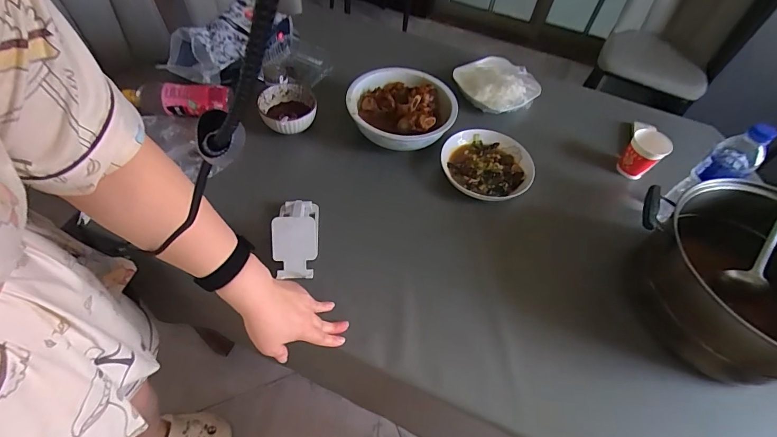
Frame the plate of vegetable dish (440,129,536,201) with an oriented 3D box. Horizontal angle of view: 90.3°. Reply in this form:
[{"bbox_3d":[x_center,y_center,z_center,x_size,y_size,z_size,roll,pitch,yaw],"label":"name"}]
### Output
[{"bbox_3d":[0.200,-0.109,0.778,0.175,0.038,0.168,2,55,-3],"label":"plate of vegetable dish"}]

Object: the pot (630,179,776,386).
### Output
[{"bbox_3d":[0.521,0.091,0.567,0.271,0.177,0.274,2,55,-3],"label":"pot"}]

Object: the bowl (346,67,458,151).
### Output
[{"bbox_3d":[0.026,-0.223,0.809,0.213,0.073,0.207,2,55,-3],"label":"bowl"}]

